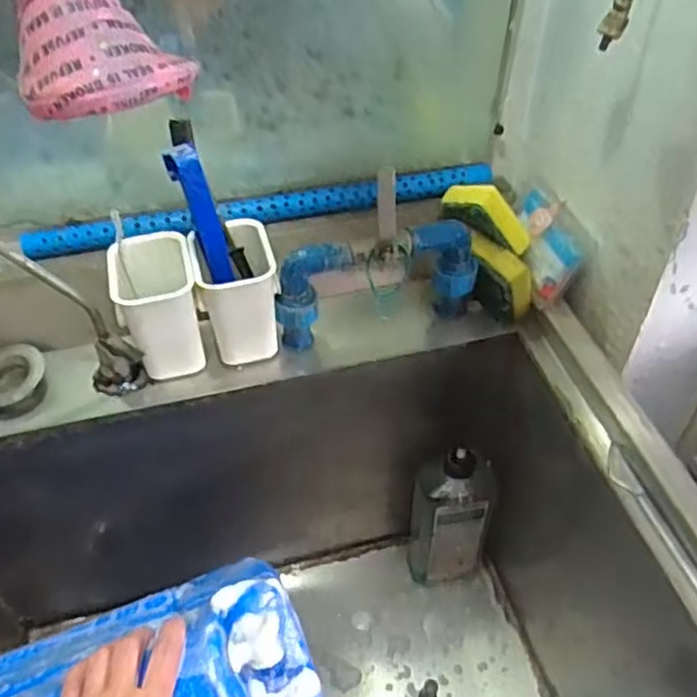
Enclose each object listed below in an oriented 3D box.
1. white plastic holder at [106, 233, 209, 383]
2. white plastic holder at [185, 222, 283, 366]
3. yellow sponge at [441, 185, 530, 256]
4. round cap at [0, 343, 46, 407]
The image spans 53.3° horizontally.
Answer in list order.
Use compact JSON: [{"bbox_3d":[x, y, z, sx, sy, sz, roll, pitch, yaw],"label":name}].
[{"bbox_3d":[-0.175,-0.040,0.647,0.071,0.107,0.092,-10,48,-9],"label":"white plastic holder"},{"bbox_3d":[-0.104,-0.051,0.655,0.069,0.105,0.087,-13,48,-11],"label":"white plastic holder"},{"bbox_3d":[0.137,-0.137,0.686,0.102,0.050,0.044,37,56,14],"label":"yellow sponge"},{"bbox_3d":[-0.329,0.024,0.668,0.070,0.025,0.072,0,47,0],"label":"round cap"}]

